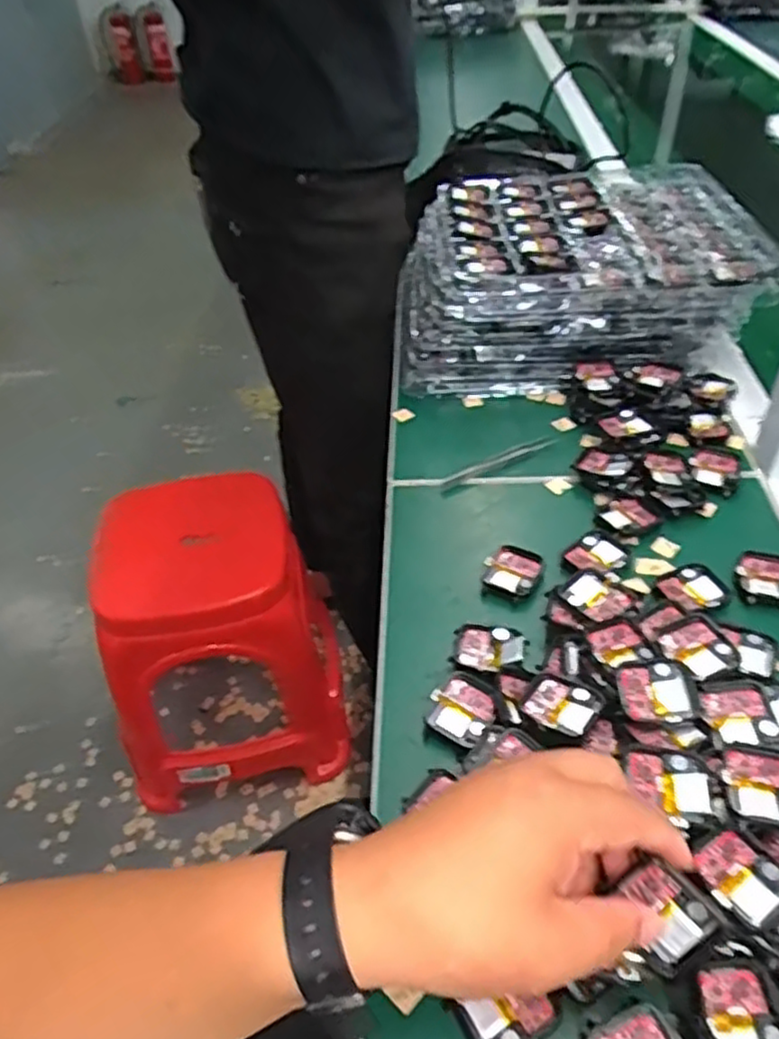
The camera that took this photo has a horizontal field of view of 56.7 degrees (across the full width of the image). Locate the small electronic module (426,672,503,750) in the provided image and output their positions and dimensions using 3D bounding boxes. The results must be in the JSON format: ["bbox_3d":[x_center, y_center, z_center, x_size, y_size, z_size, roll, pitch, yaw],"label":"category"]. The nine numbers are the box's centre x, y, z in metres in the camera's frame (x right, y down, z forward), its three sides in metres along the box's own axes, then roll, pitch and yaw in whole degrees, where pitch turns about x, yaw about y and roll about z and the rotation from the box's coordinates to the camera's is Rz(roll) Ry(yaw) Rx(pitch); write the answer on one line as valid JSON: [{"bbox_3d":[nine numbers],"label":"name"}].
[{"bbox_3d":[0.045,0.111,0.433,0.039,0.008,0.040,27,52,28],"label":"small electronic module"}]

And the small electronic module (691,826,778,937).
[{"bbox_3d":[0.162,0.164,0.330,0.040,0.012,0.040,-28,49,-23],"label":"small electronic module"}]

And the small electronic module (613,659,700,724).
[{"bbox_3d":[0.149,0.096,0.403,0.044,0.010,0.035,-12,44,-8],"label":"small electronic module"}]

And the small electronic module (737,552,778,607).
[{"bbox_3d":[0.259,0.040,0.495,0.037,0.012,0.042,12,46,16],"label":"small electronic module"}]

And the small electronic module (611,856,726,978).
[{"bbox_3d":[0.116,0.167,0.305,0.039,0.037,0.006,44,17,12],"label":"small electronic module"}]

